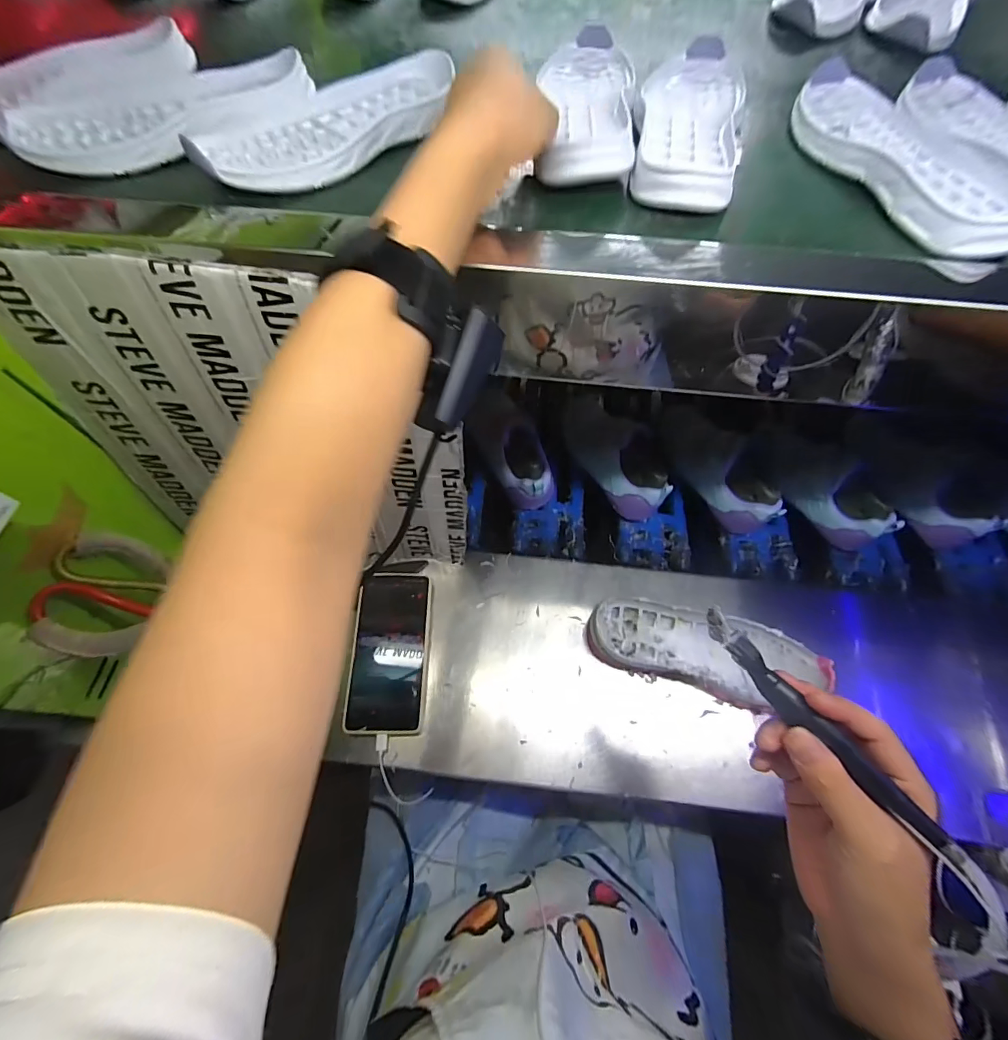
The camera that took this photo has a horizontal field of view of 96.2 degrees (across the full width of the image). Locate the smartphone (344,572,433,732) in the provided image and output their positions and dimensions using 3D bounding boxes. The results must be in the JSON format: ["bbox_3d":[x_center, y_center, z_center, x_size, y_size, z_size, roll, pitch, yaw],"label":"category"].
[{"bbox_3d":[-0.122,0.139,0.486,0.078,0.014,0.162,2,66,-5],"label":"smartphone"}]

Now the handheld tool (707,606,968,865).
[{"bbox_3d":[0.170,0.112,0.245,0.011,0.018,0.157,-37,73,-25],"label":"handheld tool"}]

